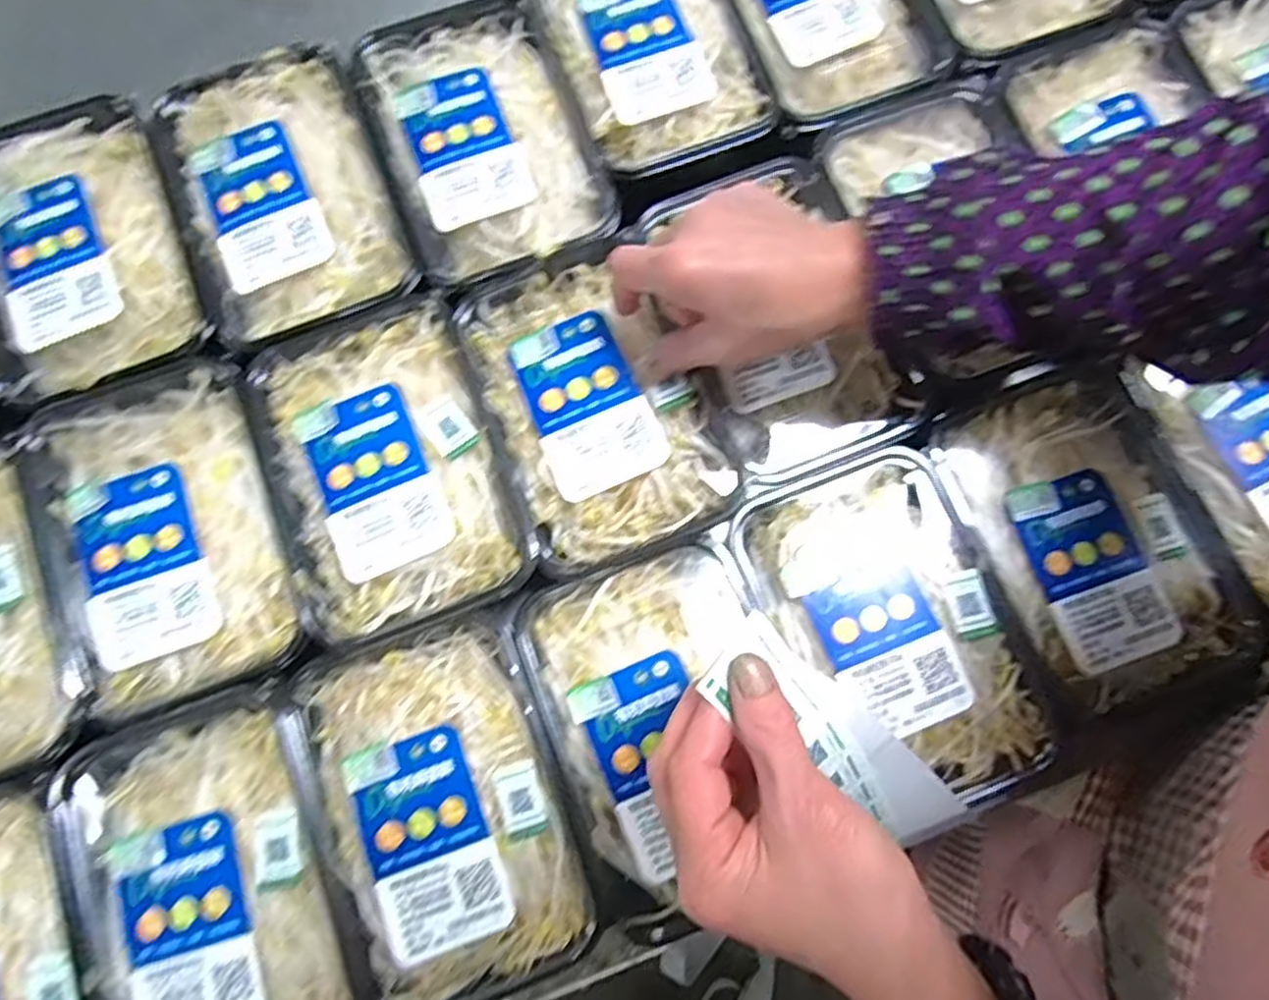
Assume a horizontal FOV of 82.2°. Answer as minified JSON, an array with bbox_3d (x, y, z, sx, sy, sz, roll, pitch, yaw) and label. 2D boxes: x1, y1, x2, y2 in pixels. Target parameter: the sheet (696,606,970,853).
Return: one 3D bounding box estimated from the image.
[{"bbox_3d":[0.092,0.108,0.312,0.159,0.020,0.036,44,80,-25],"label":"sheet"}]

